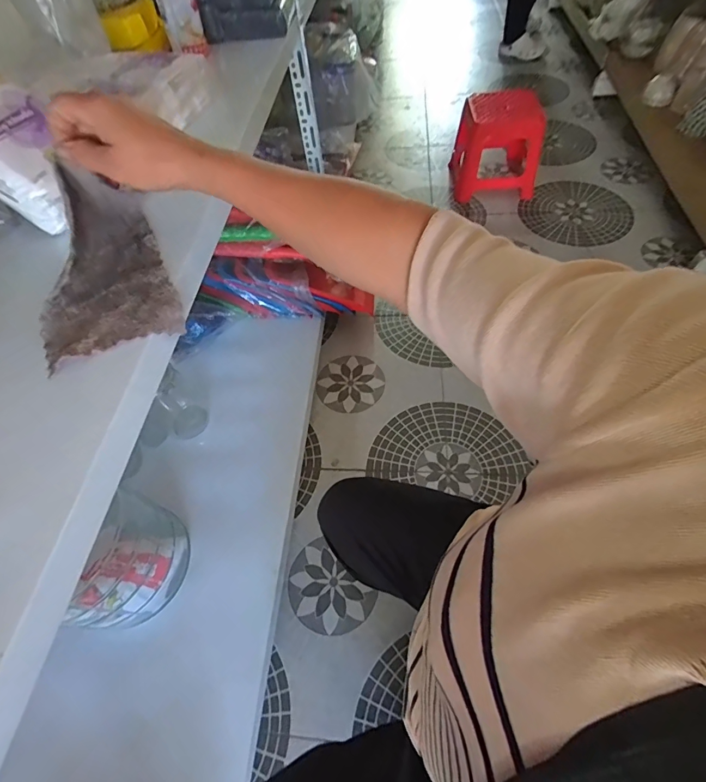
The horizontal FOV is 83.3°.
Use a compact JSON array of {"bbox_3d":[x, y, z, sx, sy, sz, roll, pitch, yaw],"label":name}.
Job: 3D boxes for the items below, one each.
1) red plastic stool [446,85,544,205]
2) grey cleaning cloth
[{"bbox_3d":[0.527,-0.900,1.457,0.282,0.297,0.282,1,57,6],"label":"red plastic stool"},{"bbox_3d":[-0.250,-0.133,0.366,0.114,0.095,0.197,-25,59,-11],"label":"grey cleaning cloth"}]

